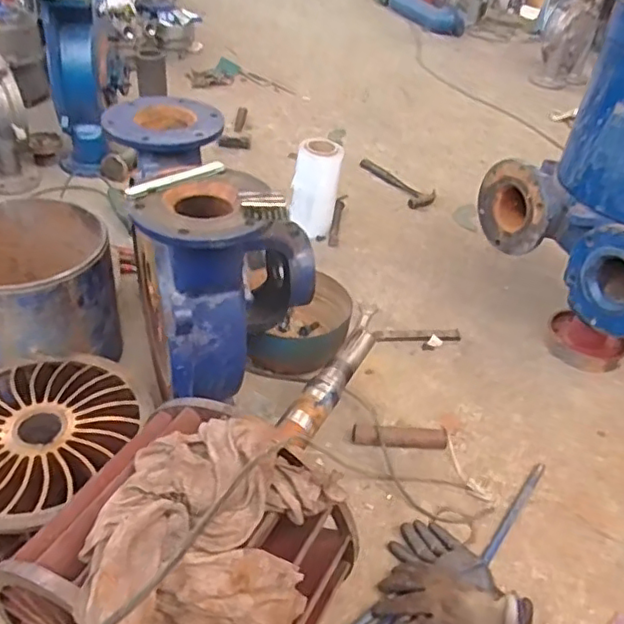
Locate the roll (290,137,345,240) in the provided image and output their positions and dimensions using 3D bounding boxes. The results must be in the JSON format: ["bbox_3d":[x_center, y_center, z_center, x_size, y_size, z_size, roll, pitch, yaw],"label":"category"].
[{"bbox_3d":[0.002,-0.332,1.659,0.112,0.245,0.092,-21,47,-30],"label":"roll"}]

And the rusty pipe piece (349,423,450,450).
[{"bbox_3d":[0.166,0.237,1.152,0.176,0.036,0.042,5,40,-3],"label":"rusty pipe piece"}]

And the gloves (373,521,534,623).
[{"bbox_3d":[0.204,0.425,0.899,0.220,0.062,0.204,4,40,-4],"label":"gloves"}]

